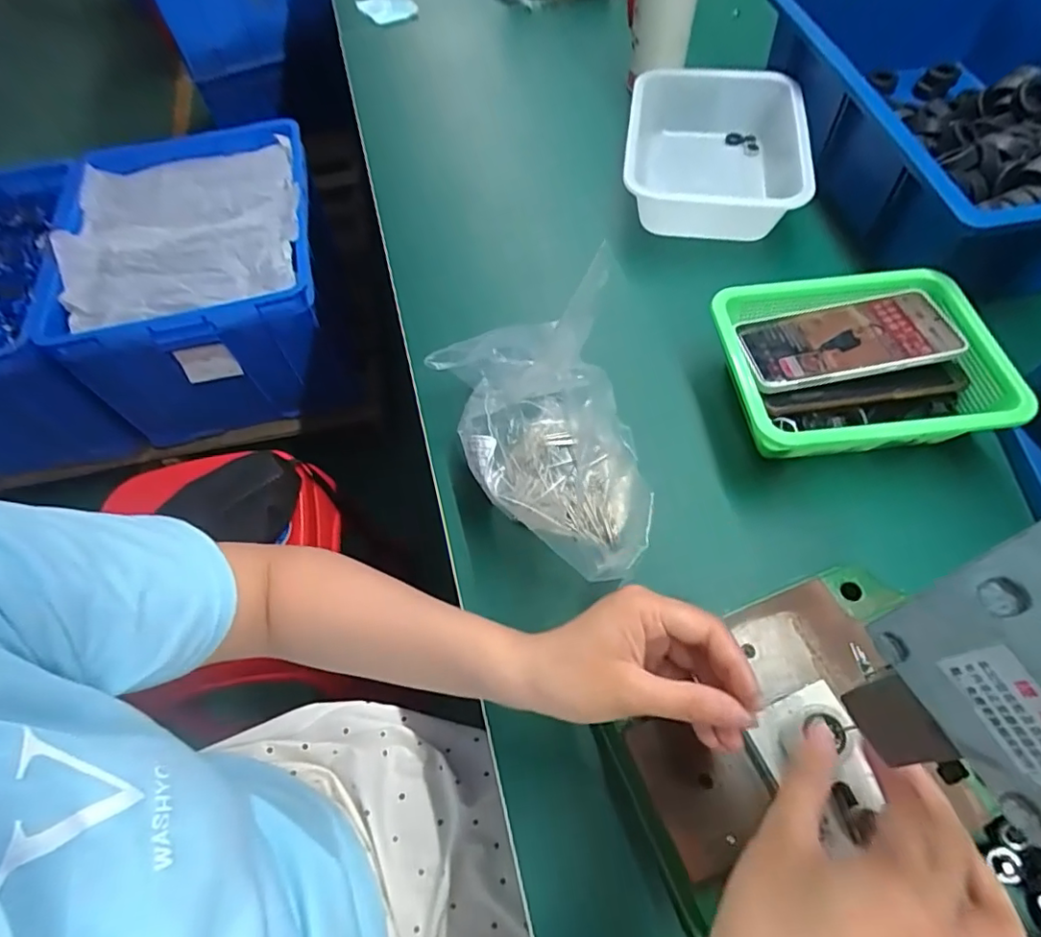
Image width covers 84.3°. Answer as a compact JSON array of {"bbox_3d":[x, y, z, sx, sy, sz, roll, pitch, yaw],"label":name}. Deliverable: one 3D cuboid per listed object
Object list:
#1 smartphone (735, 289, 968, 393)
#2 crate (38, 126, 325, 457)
[{"bbox_3d":[0.264,-0.106,0.477,0.168,0.015,0.081,-8,53,5],"label":"smartphone"},{"bbox_3d":[-0.694,-0.445,1.306,0.515,0.328,0.644,-13,60,-5],"label":"crate"}]

